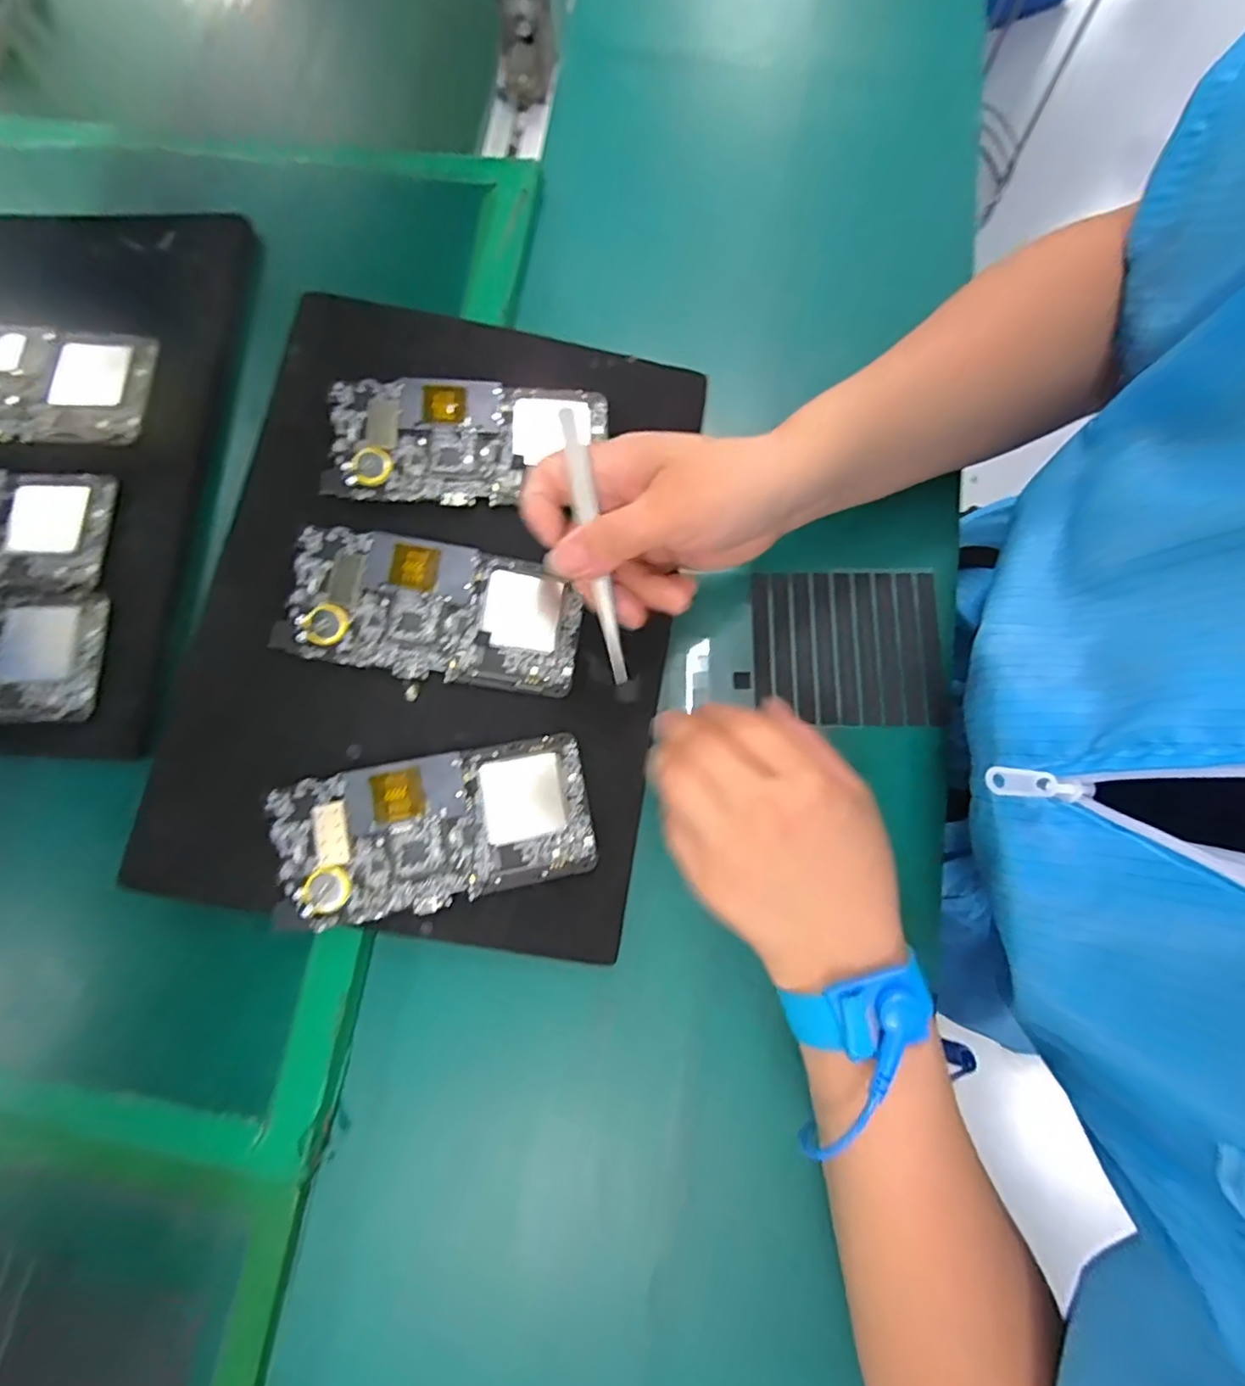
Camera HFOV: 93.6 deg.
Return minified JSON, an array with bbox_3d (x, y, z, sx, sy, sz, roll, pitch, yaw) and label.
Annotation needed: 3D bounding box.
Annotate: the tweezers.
[{"bbox_3d":[-0.014,-0.066,0.268,0.010,0.004,0.125,-11,97,-3],"label":"tweezers"}]

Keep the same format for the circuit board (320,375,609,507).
[{"bbox_3d":[-0.087,-0.143,0.333,0.150,0.005,0.072,0,84,-8],"label":"circuit board"}]

